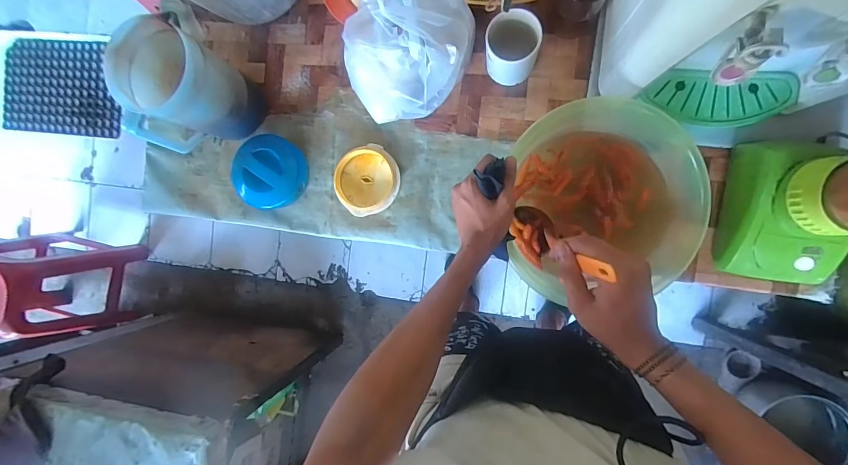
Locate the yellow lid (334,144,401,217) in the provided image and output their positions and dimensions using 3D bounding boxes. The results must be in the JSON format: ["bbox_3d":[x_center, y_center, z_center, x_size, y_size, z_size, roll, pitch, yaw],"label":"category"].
[{"bbox_3d":[-0.102,-0.093,0.717,0.116,0.018,0.114,0,91,9],"label":"yellow lid"}]

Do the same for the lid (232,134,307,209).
[{"bbox_3d":[-0.278,-0.106,0.728,0.121,0.055,0.130,0,91,9],"label":"lid"}]

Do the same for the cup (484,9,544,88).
[{"bbox_3d":[0.138,-0.290,0.633,0.074,0.108,0.071,0,91,9],"label":"cup"}]

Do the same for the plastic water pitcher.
[{"bbox_3d":[-0.376,-0.216,0.657,0.129,0.218,0.164,28,95,7],"label":"plastic water pitcher"}]

